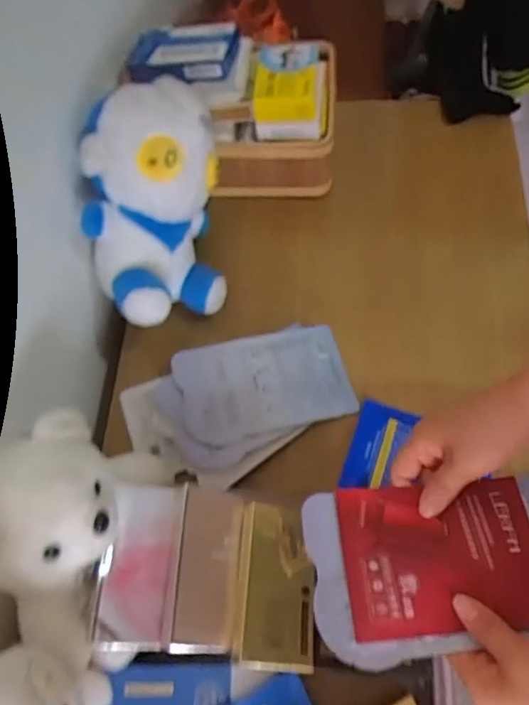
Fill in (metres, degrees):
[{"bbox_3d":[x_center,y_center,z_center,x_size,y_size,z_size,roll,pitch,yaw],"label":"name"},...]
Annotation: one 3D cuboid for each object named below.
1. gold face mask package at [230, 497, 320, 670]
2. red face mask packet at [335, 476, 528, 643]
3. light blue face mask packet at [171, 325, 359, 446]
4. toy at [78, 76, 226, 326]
[{"bbox_3d":[0.011,0.201,0.486,0.066,0.025,0.128,11,62,-13],"label":"gold face mask package"},{"bbox_3d":[0.134,0.151,0.420,0.147,0.008,0.105,-4,57,-2],"label":"red face mask packet"},{"bbox_3d":[0.000,0.033,0.638,0.189,0.006,0.121,-13,61,-9],"label":"light blue face mask packet"},{"bbox_3d":[-0.123,-0.159,0.631,0.136,0.181,0.237,-3,66,2],"label":"toy"}]

